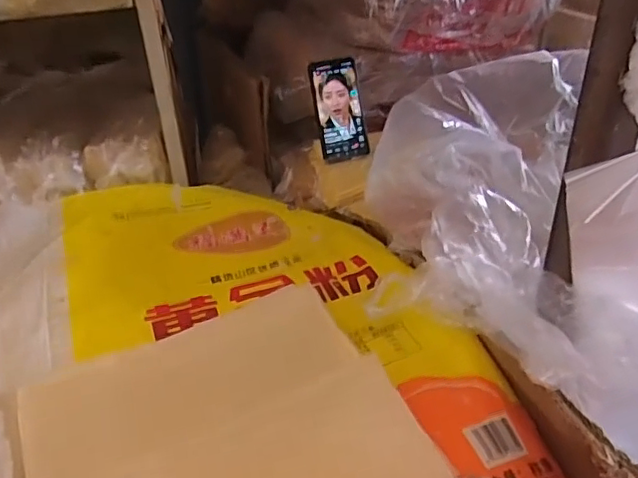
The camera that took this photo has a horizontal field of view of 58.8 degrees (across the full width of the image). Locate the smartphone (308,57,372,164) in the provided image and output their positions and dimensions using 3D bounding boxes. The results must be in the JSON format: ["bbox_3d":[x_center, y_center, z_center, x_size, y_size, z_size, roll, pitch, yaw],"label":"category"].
[{"bbox_3d":[0.032,-0.202,0.886,0.074,0.151,0.008,-11,10,-5],"label":"smartphone"}]

